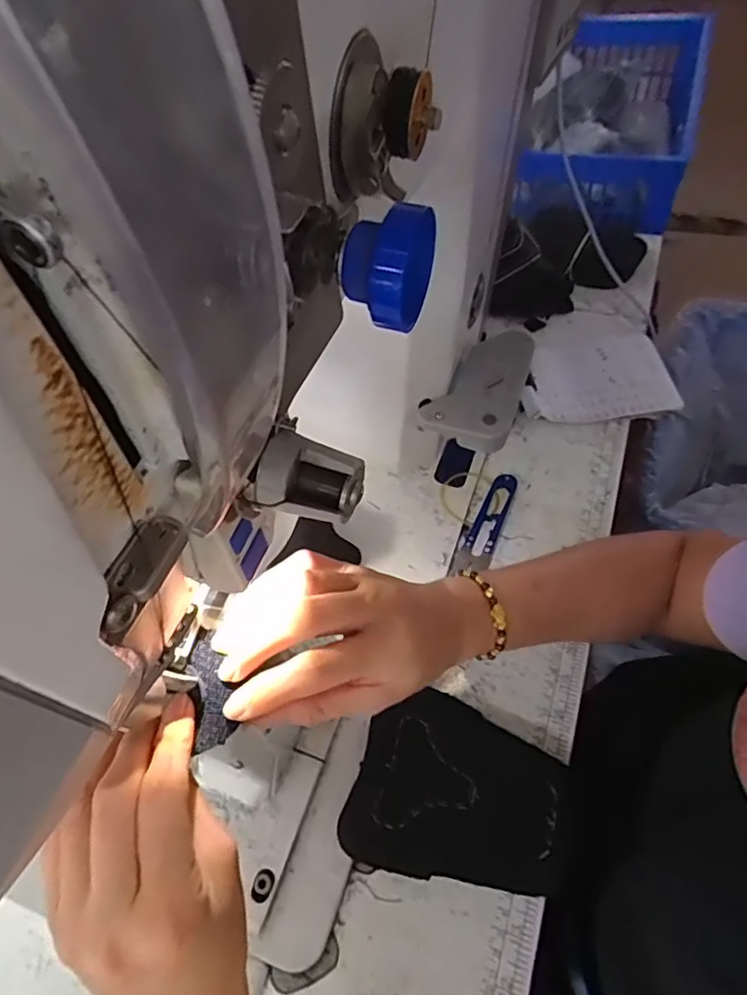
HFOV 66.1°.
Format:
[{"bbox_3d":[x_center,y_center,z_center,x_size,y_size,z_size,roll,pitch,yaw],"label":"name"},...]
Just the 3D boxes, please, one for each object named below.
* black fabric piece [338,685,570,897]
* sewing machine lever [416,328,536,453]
[{"bbox_3d":[0.054,0.189,0.370,0.126,0.024,0.107,13,60,17],"label":"black fabric piece"},{"bbox_3d":[0.089,-0.089,0.454,0.062,0.018,0.113,22,63,16],"label":"sewing machine lever"}]

